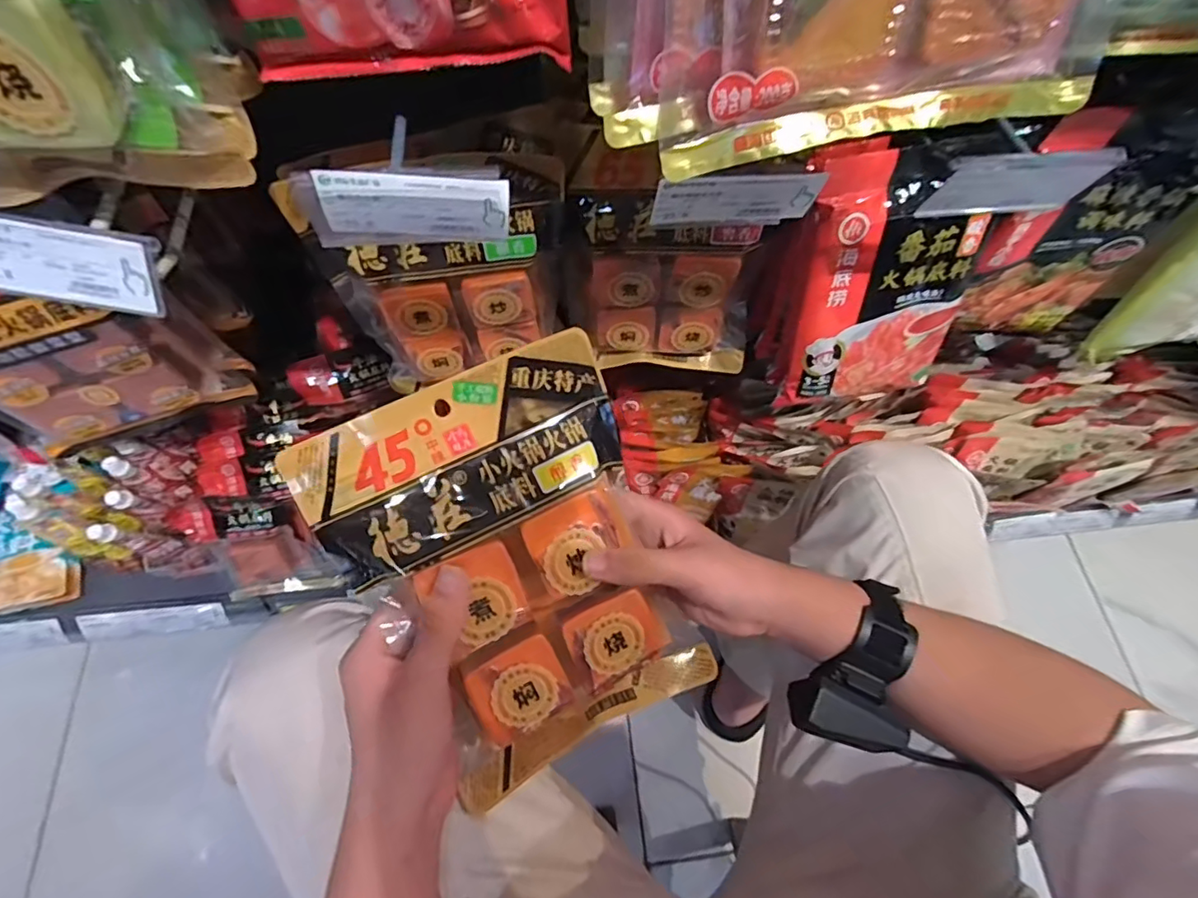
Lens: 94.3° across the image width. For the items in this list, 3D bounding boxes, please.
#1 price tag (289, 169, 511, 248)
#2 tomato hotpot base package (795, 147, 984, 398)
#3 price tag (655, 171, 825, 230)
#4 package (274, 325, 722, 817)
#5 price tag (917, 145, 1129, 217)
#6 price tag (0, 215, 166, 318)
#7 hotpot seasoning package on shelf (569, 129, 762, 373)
[{"bbox_3d":[-0.101,-0.128,0.298,0.105,0.046,0.007,-4,67,-3],"label":"price tag"},{"bbox_3d":[0.241,-0.132,0.459,0.132,0.223,0.013,-13,45,1],"label":"tomato hotpot base package"},{"bbox_3d":[0.078,-0.142,0.320,0.093,0.048,0.004,-5,77,-4],"label":"price tag"},{"bbox_3d":[-0.048,0.076,0.344,0.180,0.029,0.245,-26,99,-10],"label":"package"},{"bbox_3d":[0.251,-0.158,0.330,0.099,0.048,0.011,-3,67,-3],"label":"price tag"},{"bbox_3d":[-0.292,-0.100,0.301,0.099,0.042,0.008,7,24,-8],"label":"price tag"},{"bbox_3d":[0.063,-0.146,0.485,0.164,0.217,0.045,5,67,1],"label":"hotpot seasoning package on shelf"}]

